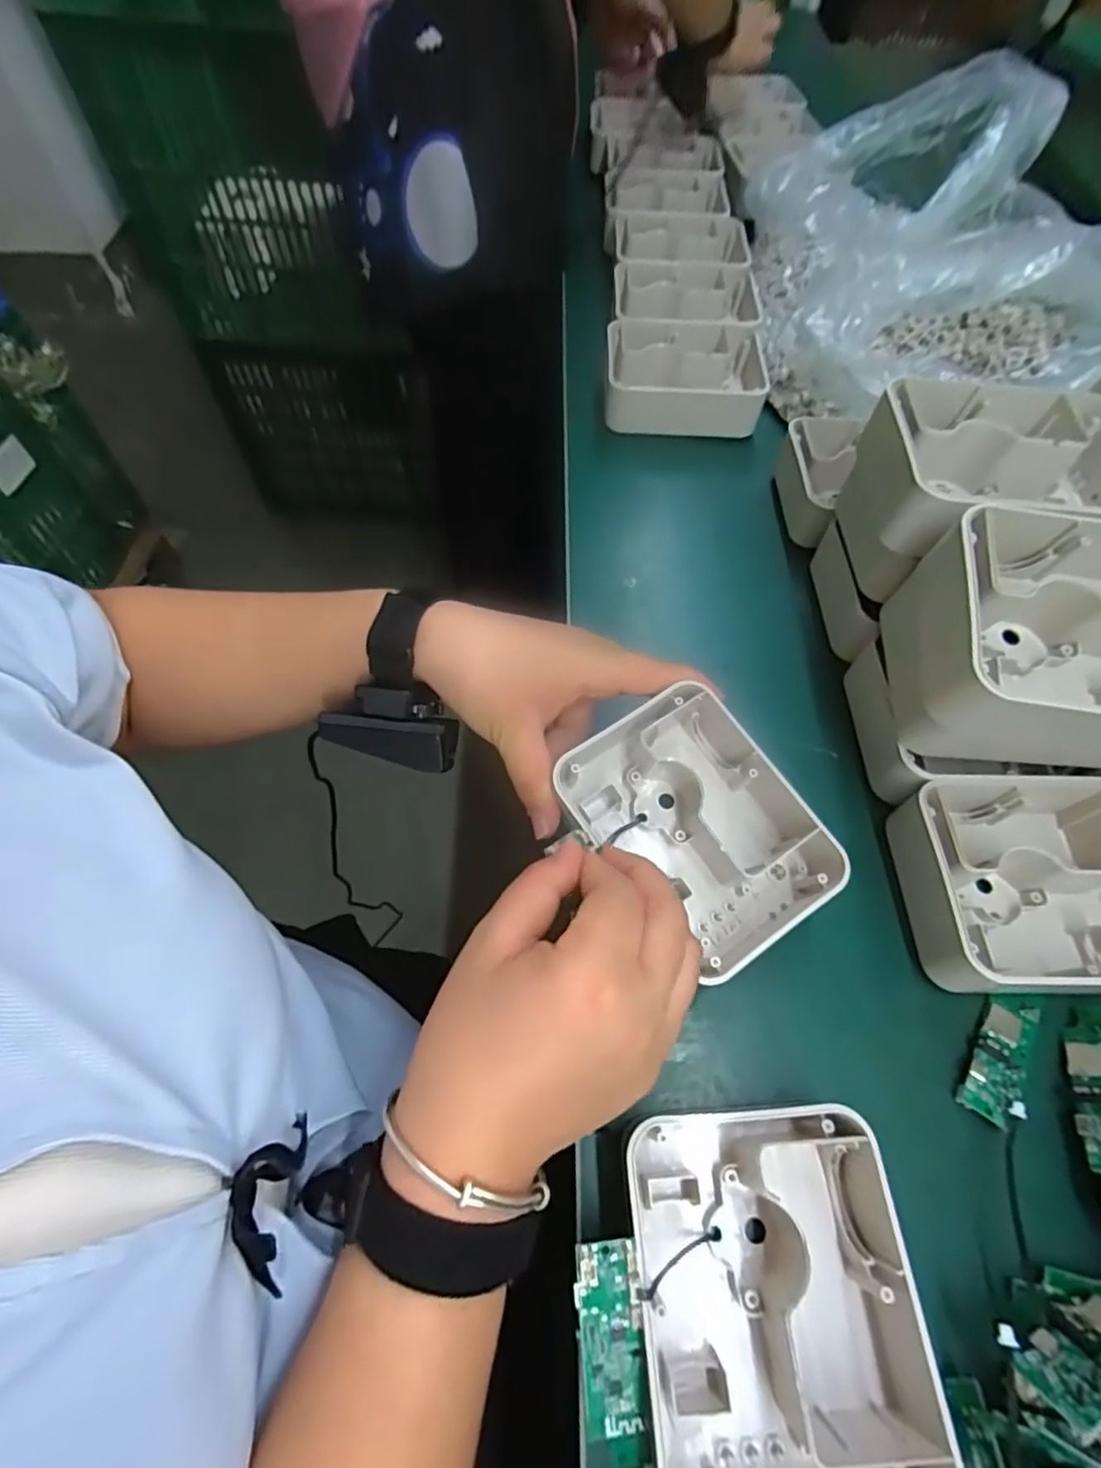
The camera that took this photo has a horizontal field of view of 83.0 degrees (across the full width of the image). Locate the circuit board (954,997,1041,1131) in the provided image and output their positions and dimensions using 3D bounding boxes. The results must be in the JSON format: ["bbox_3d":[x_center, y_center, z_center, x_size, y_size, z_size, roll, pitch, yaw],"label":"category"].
[{"bbox_3d":[0.213,0.150,0.293,0.022,0.010,0.062,29,58,20],"label":"circuit board"}]

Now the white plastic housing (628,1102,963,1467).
[{"bbox_3d":[0.087,0.214,0.236,0.107,0.037,0.133,-3,61,-4],"label":"white plastic housing"}]

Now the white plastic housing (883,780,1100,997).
[{"bbox_3d":[0.256,0.077,0.318,0.136,0.044,0.100,2,61,-1],"label":"white plastic housing"}]

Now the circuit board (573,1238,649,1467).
[{"bbox_3d":[0.022,0.223,0.223,0.023,0.008,0.071,-4,82,-4],"label":"circuit board"}]

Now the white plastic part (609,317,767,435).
[{"bbox_3d":[0.114,-0.302,0.526,0.133,0.040,0.098,3,61,0],"label":"white plastic part"}]

